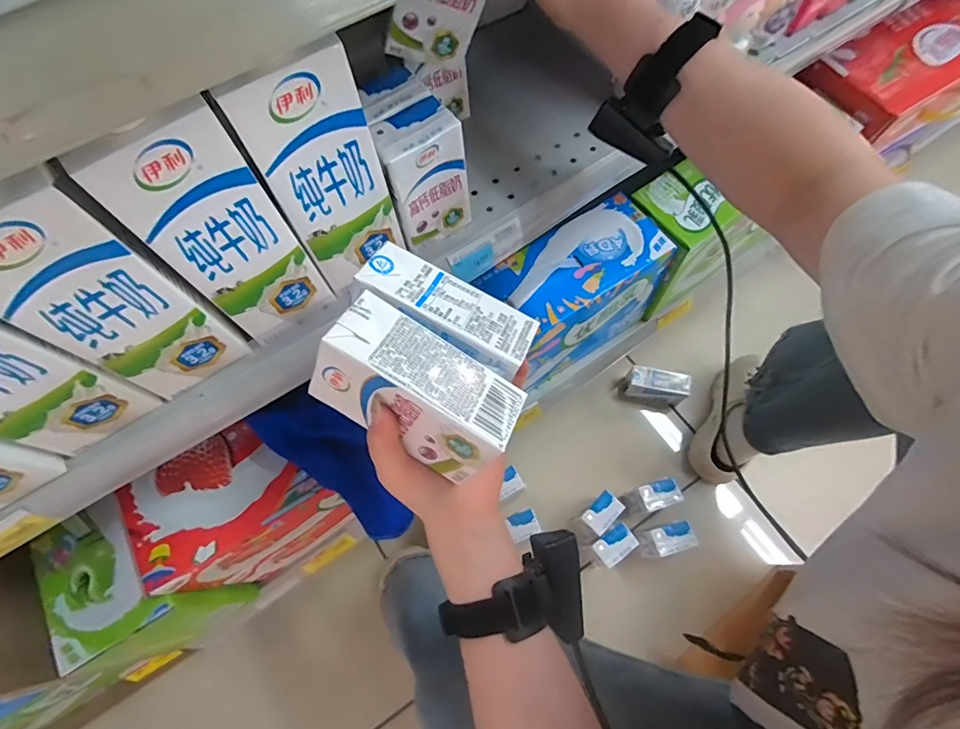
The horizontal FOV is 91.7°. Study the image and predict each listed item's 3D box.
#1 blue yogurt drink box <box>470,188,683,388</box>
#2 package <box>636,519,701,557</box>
[{"bbox_3d":[0.134,-0.099,0.673,0.231,0.173,0.117,-32,70,-10],"label":"blue yogurt drink box"},{"bbox_3d":[0.294,0.278,0.741,0.065,0.082,0.041,-16,68,-4],"label":"package"}]

